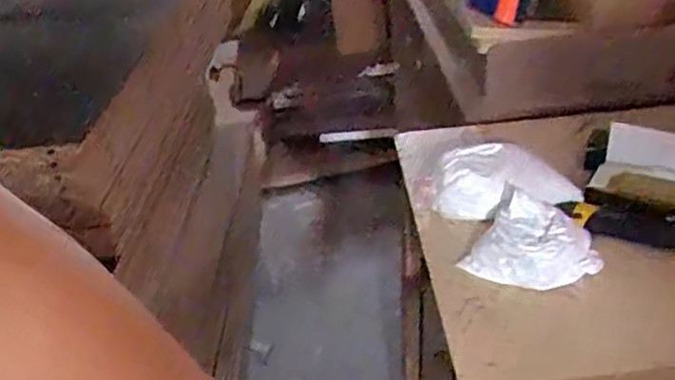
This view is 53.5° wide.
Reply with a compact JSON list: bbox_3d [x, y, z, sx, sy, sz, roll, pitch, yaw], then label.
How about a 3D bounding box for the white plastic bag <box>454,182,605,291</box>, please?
[{"bbox_3d":[0.183,0.049,0.618,0.110,0.047,0.099,22,42,38],"label":"white plastic bag"}]

